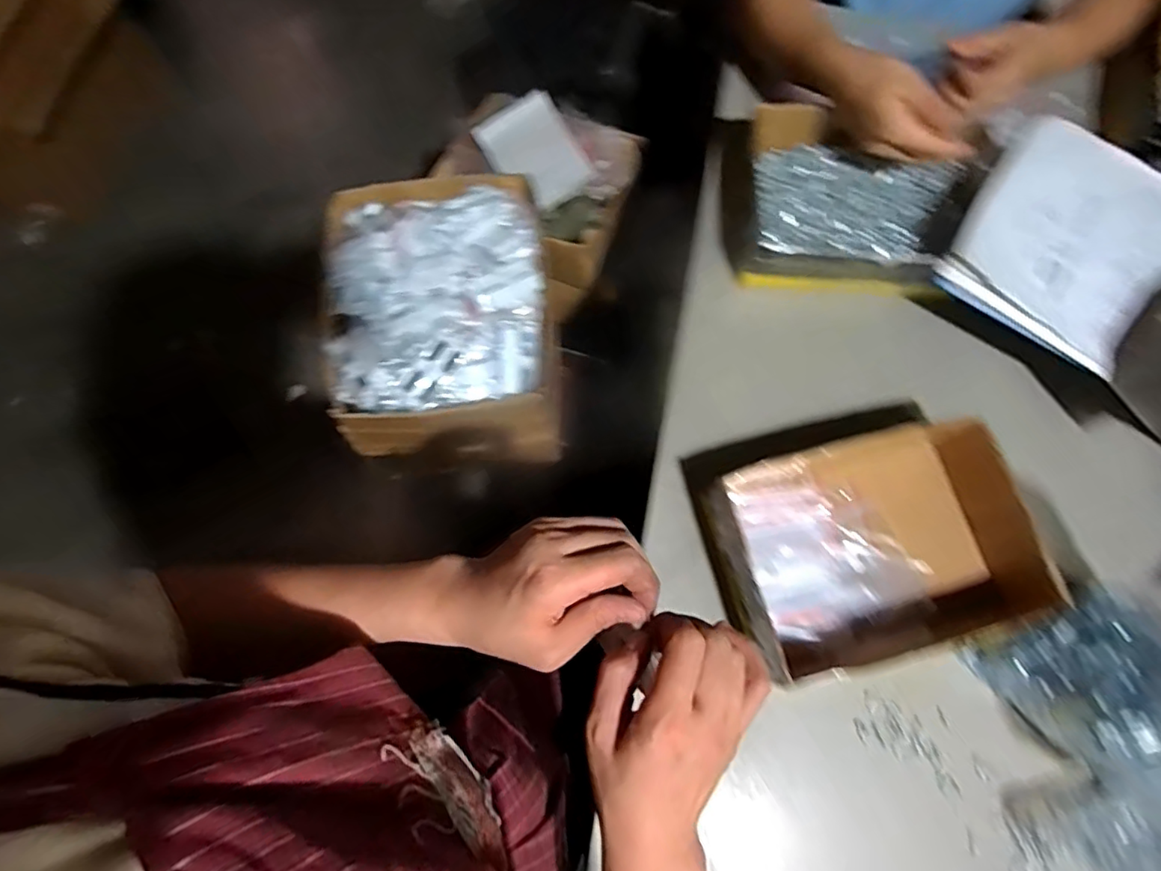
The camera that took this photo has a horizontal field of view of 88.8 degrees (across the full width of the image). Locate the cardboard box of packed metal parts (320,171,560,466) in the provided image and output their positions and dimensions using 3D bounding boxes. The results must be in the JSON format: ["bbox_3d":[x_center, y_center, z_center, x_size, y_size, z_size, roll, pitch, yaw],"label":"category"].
[{"bbox_3d":[-0.168,-0.139,0.724,0.259,0.164,0.329,-5,73,-2],"label":"cardboard box of packed metal parts"}]

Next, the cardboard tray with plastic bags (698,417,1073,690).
[{"bbox_3d":[0.256,0.101,0.530,0.263,0.068,0.183,-9,73,-4],"label":"cardboard tray with plastic bags"}]

